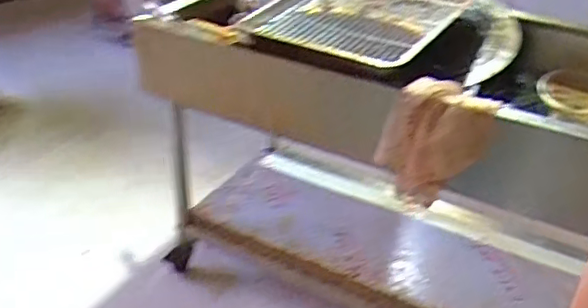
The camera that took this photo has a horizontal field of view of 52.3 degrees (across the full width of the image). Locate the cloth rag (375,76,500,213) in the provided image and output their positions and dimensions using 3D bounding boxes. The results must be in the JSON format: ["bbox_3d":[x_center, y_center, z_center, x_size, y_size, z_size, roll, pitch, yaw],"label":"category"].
[{"bbox_3d":[0.268,-0.015,1.160,0.172,0.229,0.113,-4,32,-9],"label":"cloth rag"}]

